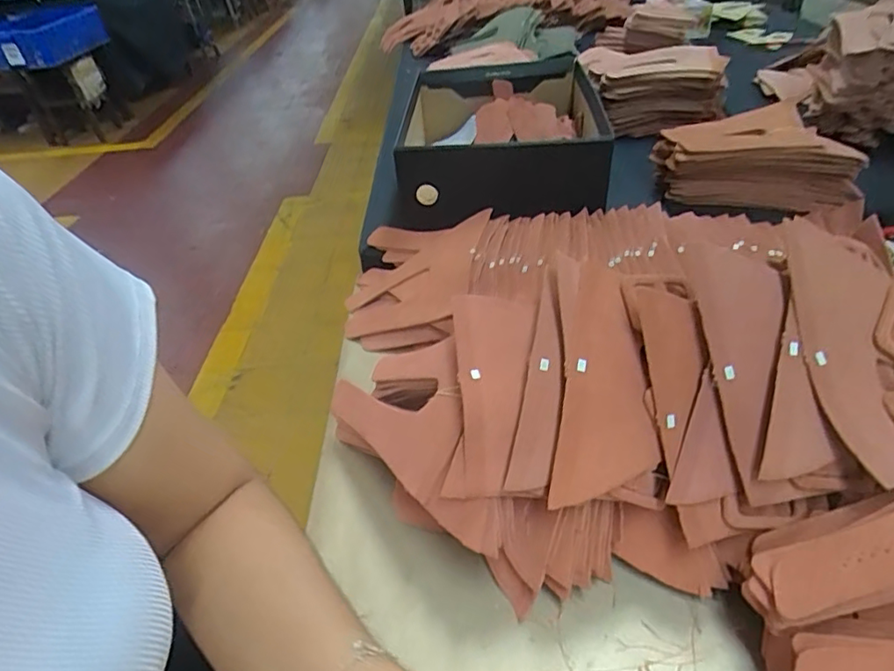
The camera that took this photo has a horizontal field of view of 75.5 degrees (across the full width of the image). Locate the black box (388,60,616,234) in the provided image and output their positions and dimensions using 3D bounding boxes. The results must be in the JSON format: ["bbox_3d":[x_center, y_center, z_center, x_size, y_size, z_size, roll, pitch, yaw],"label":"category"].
[{"bbox_3d":[0.074,-0.283,0.805,0.264,0.099,0.414,-4,39,4],"label":"black box"}]

